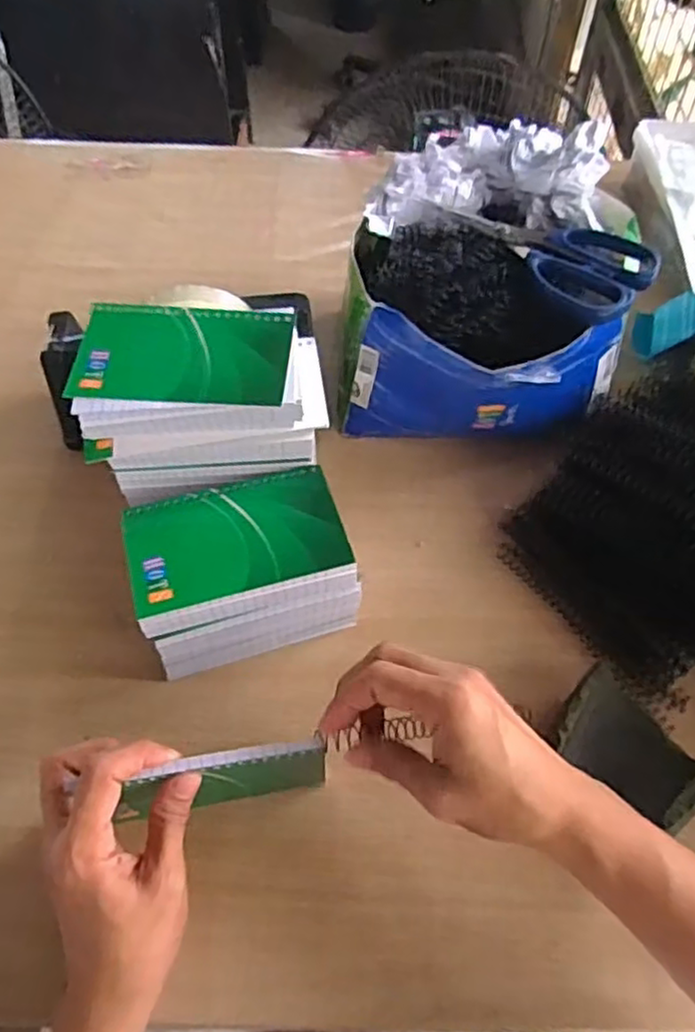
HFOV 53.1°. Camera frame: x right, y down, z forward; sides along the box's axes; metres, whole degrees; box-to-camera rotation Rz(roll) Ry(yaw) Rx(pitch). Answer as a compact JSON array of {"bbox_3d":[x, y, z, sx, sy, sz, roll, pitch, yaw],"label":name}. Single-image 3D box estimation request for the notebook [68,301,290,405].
[{"bbox_3d":[-0.100,-0.099,0.424,0.127,0.009,0.078,3,57,1],"label":"notebook"}]

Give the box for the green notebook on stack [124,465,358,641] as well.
[{"bbox_3d":[-0.067,0.018,0.431,0.127,0.022,0.084,-14,58,-10],"label":"green notebook on stack"}]

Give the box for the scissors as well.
[{"bbox_3d":[0.136,-0.187,0.486,0.154,0.013,0.087,36,63,20],"label":"scissors"}]

